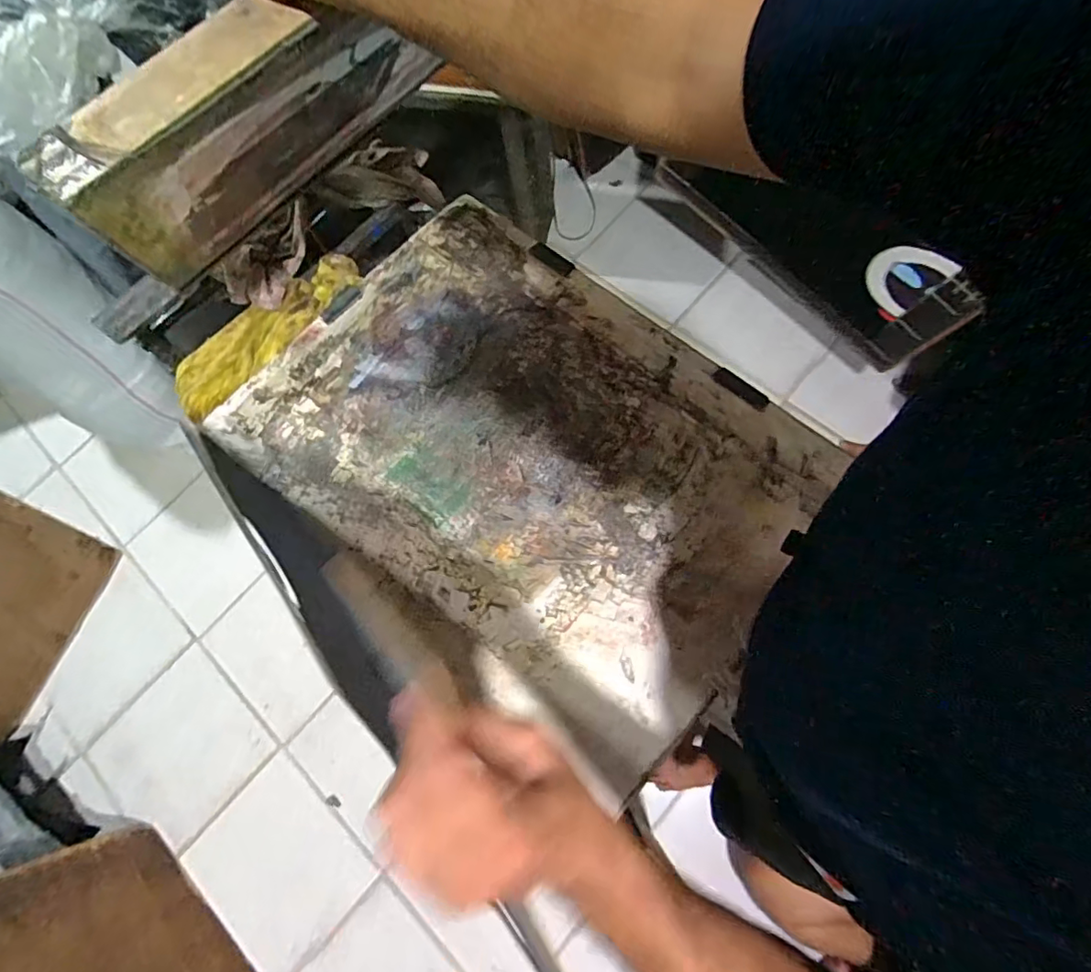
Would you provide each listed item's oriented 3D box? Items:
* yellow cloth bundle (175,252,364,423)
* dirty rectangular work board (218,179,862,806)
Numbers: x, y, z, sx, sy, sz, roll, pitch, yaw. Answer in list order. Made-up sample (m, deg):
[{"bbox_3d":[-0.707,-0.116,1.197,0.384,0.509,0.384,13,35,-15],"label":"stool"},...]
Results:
[{"bbox_3d":[-0.453,-0.252,0.880,0.367,0.044,0.121,-44,73,-8],"label":"yellow cloth bundle"},{"bbox_3d":[-0.034,-0.056,0.762,0.785,0.041,0.545,40,77,13],"label":"dirty rectangular work board"}]

